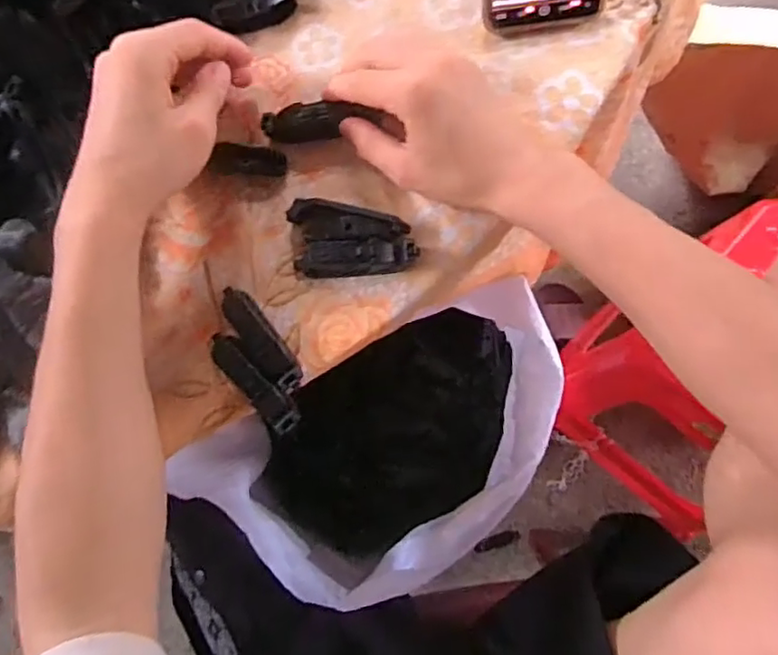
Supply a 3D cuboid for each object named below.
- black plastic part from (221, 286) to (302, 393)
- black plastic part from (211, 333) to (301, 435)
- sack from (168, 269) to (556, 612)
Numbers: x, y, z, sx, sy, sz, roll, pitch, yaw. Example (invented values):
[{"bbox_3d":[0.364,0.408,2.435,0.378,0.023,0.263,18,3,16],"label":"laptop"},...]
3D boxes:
[{"bbox_3d":[-0.078,0.005,0.361,0.019,0.016,0.074,-36,80,-2],"label":"black plastic part"},{"bbox_3d":[-0.080,0.030,0.358,0.018,0.018,0.073,-40,81,-3],"label":"black plastic part"},{"bbox_3d":[0.007,0.110,0.558,0.311,0.180,0.195,-30,80,-1],"label":"sack"}]

